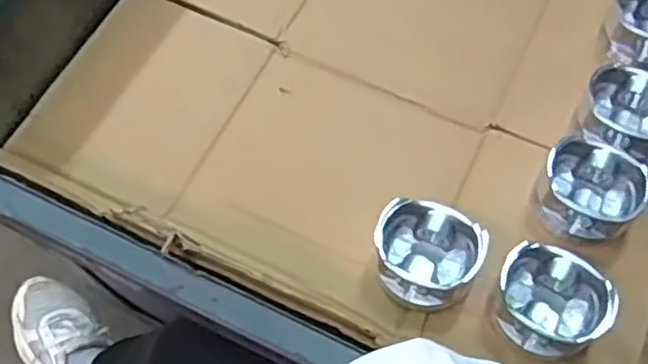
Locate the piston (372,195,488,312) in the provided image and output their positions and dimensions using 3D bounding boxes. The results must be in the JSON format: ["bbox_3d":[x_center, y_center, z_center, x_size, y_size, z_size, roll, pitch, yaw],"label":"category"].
[{"bbox_3d":[0.075,0.054,0.506,0.077,0.048,0.070,-1,66,2],"label":"piston"}]

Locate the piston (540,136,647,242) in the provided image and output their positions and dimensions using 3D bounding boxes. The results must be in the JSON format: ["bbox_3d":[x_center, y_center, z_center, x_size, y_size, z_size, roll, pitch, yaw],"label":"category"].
[{"bbox_3d":[0.201,0.005,0.522,0.071,0.048,0.073,-1,66,2],"label":"piston"}]

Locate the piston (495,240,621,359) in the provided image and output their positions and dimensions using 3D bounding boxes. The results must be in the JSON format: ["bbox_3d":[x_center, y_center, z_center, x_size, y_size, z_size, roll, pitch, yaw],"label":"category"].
[{"bbox_3d":[0.157,0.082,0.483,0.074,0.048,0.075,-1,66,2],"label":"piston"}]

